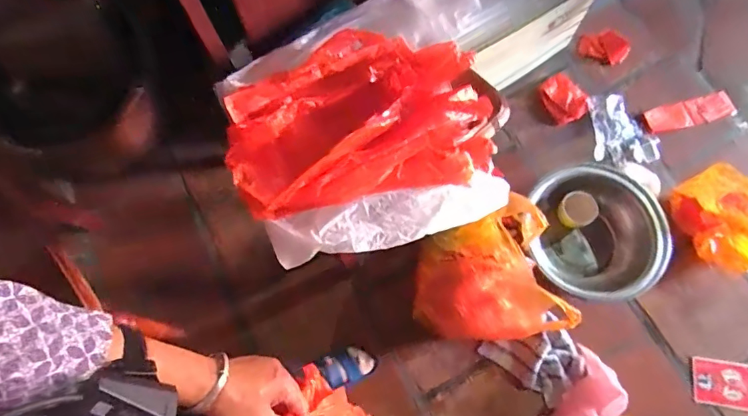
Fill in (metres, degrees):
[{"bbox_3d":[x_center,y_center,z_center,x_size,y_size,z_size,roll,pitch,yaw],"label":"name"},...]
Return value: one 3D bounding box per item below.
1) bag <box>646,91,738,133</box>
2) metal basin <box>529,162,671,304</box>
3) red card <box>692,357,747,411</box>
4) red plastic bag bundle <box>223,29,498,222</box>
[{"bbox_3d":[0.959,-0.286,1.396,0.283,0.022,0.092,-16,72,-4],"label":"bag"},{"bbox_3d":[0.569,0.067,1.214,0.324,0.126,0.351,0,72,1],"label":"metal basin"},{"bbox_3d":[0.862,0.432,1.140,0.137,0.008,0.108,6,70,11],"label":"red card"},{"bbox_3d":[-0.025,-0.166,0.817,0.440,0.099,0.296,-14,72,-4],"label":"red plastic bag bundle"}]

